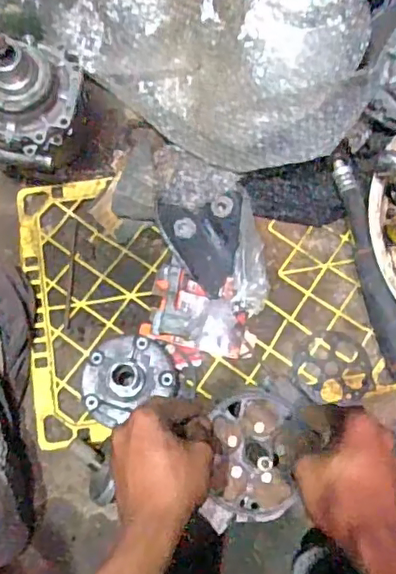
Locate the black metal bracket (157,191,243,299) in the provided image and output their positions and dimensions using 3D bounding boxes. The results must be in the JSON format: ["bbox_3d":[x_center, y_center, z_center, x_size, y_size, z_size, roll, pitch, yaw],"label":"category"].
[{"bbox_3d":[0.012,-0.051,0.676,0.100,0.029,0.118,-12,74,-5],"label":"black metal bracket"}]

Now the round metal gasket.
[{"bbox_3d":[0.158,0.093,0.646,0.090,0.005,0.083,0,74,-2],"label":"round metal gasket"}]

